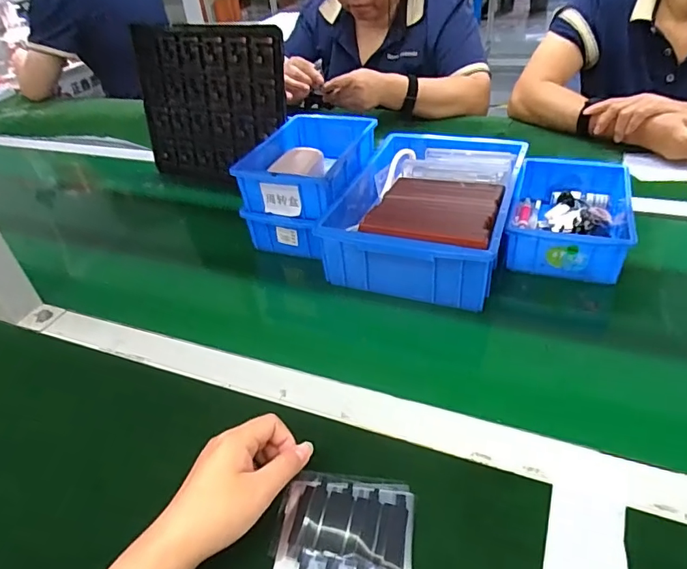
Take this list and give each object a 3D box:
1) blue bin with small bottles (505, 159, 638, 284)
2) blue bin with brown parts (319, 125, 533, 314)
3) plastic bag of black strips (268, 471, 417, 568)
[{"bbox_3d":[0.289,-0.092,0.621,0.126,0.058,0.204,10,41,20],"label":"blue bin with small bottles"},{"bbox_3d":[0.113,-0.102,0.643,0.212,0.084,0.294,11,42,21],"label":"blue bin with brown parts"},{"bbox_3d":[0.001,0.179,0.357,0.100,0.006,0.076,1,39,10],"label":"plastic bag of black strips"}]

